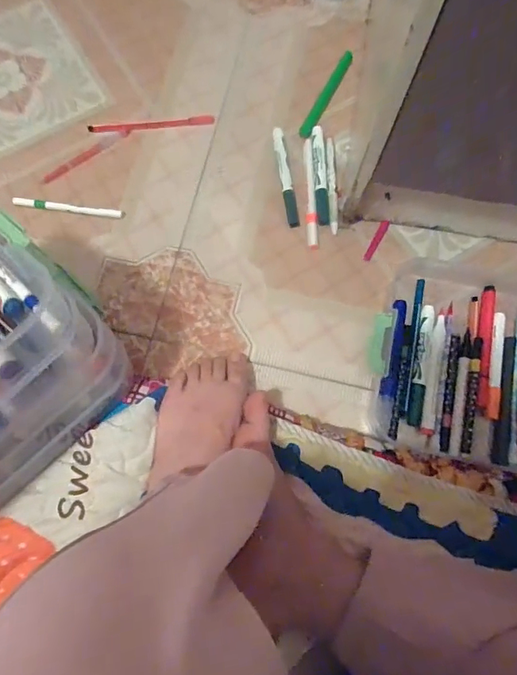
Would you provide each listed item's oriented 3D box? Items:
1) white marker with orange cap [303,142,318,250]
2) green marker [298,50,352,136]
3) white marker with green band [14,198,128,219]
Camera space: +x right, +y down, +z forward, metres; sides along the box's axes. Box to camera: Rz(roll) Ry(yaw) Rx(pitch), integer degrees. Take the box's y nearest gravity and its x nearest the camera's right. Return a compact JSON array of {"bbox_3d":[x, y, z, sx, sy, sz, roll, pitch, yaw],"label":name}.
[{"bbox_3d":[0.064,-0.180,0.565,0.015,0.010,0.148,-4,76,3],"label":"white marker with orange cap"},{"bbox_3d":[0.091,-0.328,0.610,0.019,0.020,0.157,25,80,10],"label":"green marker"},{"bbox_3d":[-0.238,-0.162,0.563,0.140,0.006,0.013,7,77,6],"label":"white marker with green band"}]

